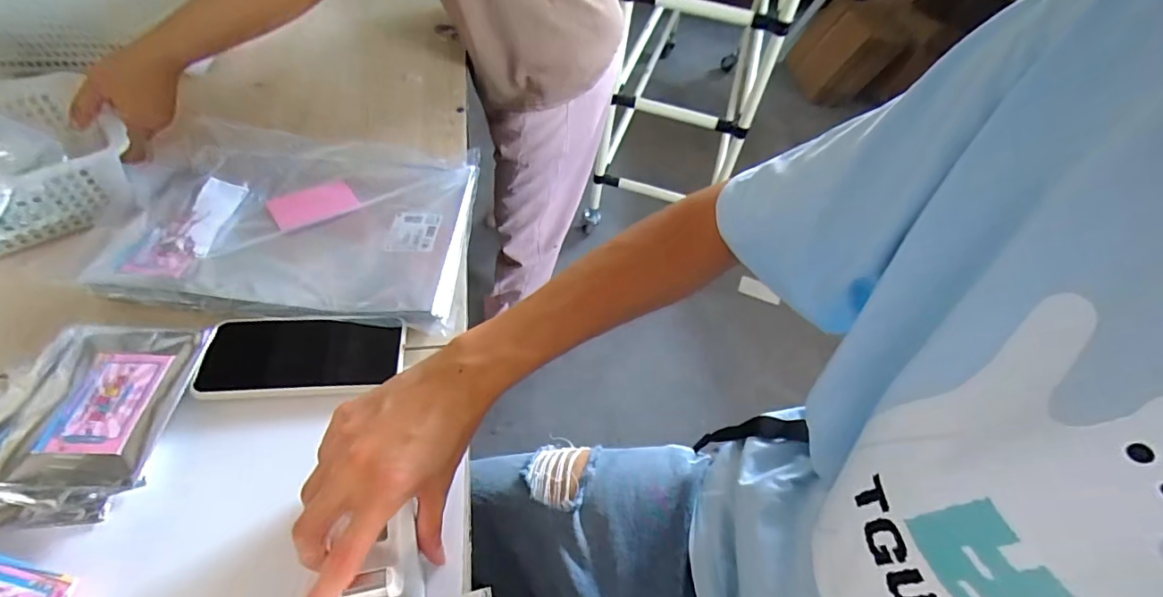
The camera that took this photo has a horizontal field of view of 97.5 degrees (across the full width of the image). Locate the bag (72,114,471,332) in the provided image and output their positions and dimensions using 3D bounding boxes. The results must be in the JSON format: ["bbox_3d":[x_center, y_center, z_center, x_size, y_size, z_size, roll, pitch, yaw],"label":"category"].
[{"bbox_3d":[-0.306,-0.086,0.554,0.354,0.037,0.262,3,49,-5],"label":"bag"}]

